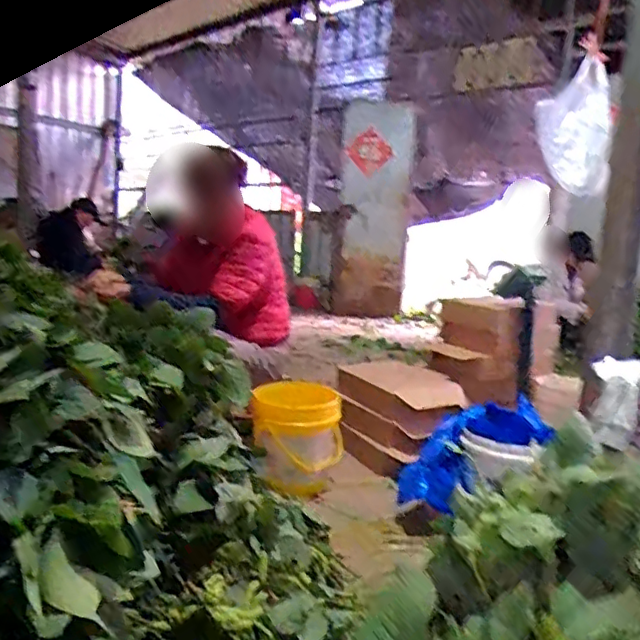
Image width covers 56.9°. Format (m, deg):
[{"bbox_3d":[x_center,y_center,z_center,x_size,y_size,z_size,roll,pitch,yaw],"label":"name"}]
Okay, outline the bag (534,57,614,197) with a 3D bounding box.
[{"bbox_3d":[0.701,-0.531,1.642,0.187,0.351,0.239,7,8,17],"label":"bag"}]

